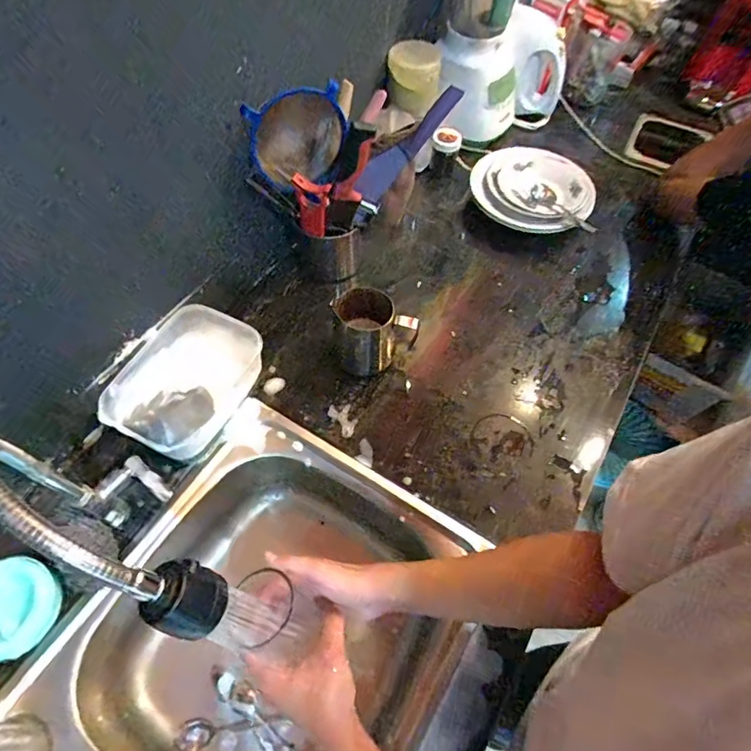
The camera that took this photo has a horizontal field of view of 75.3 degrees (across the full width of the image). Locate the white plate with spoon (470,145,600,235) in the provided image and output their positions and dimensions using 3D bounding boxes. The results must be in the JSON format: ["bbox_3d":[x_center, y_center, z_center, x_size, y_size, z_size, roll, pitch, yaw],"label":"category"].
[{"bbox_3d":[0.290,-0.346,0.894,0.223,0.029,0.200,14,60,6],"label":"white plate with spoon"}]

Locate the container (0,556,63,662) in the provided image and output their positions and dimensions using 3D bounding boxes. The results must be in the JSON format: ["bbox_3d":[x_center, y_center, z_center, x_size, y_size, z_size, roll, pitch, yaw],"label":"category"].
[{"bbox_3d":[-0.405,0.257,0.532,0.096,0.028,0.106,28,63,14],"label":"container"}]

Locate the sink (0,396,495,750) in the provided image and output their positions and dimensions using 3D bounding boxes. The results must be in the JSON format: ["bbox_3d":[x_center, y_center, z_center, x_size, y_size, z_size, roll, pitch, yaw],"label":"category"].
[{"bbox_3d":[-0.198,0.413,0.528,0.395,0.155,0.724,29,63,14],"label":"sink"}]

